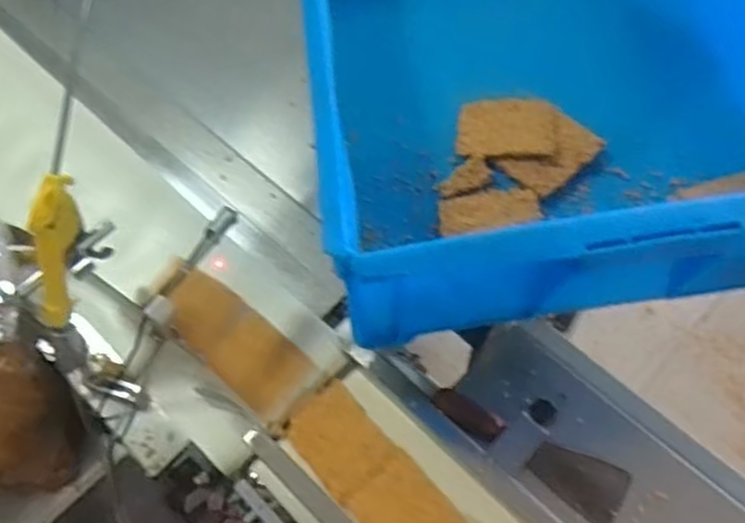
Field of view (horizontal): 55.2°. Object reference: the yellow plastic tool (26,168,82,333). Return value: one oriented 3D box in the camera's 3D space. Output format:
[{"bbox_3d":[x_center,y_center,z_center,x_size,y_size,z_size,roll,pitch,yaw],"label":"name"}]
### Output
[{"bbox_3d":[-0.278,-0.008,0.620,0.028,0.136,0.051,13,21,9],"label":"yellow plastic tool"}]

